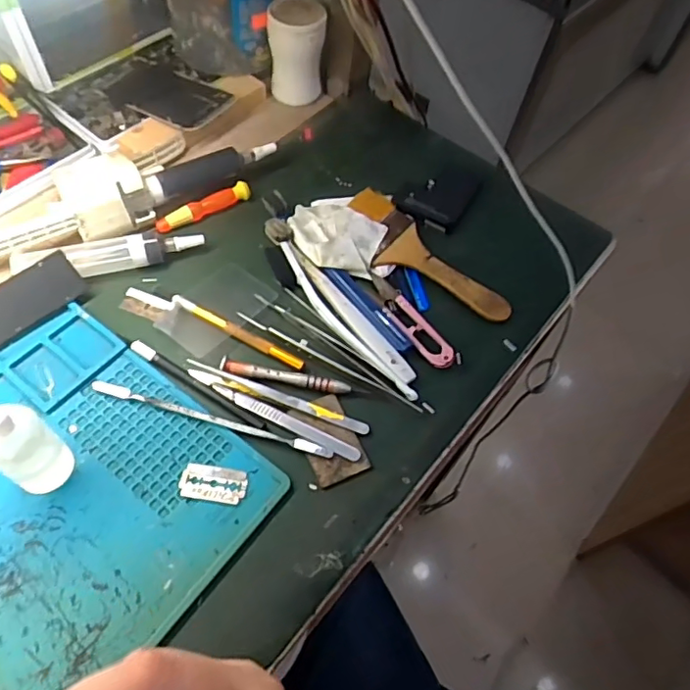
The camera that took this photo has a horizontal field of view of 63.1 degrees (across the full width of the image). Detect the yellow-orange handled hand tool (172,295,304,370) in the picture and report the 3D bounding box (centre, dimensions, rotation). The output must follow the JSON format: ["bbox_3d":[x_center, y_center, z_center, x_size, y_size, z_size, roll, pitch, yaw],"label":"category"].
[{"bbox_3d":[-0.082,-0.011,0.425,0.116,0.004,0.009,27,60,12],"label":"yellow-orange handled hand tool"}]

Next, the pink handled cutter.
[{"bbox_3d":[0.050,-0.023,0.441,0.021,0.008,0.100,-25,63,-19],"label":"pink handled cutter"}]

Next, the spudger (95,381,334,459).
[{"bbox_3d":[-0.091,0.050,0.384,0.171,0.005,0.008,15,58,5],"label":"spudger"}]

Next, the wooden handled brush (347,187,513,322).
[{"bbox_3d":[0.062,-0.072,0.471,0.058,0.015,0.162,-32,66,-22],"label":"wooden handled brush"}]

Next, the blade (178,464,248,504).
[{"bbox_3d":[-0.085,0.089,0.362,0.043,0.004,0.023,8,58,0],"label":"blade"}]

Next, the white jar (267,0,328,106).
[{"bbox_3d":[-0.048,-0.289,0.559,0.053,0.088,0.045,1,58,-4],"label":"white jar"}]

